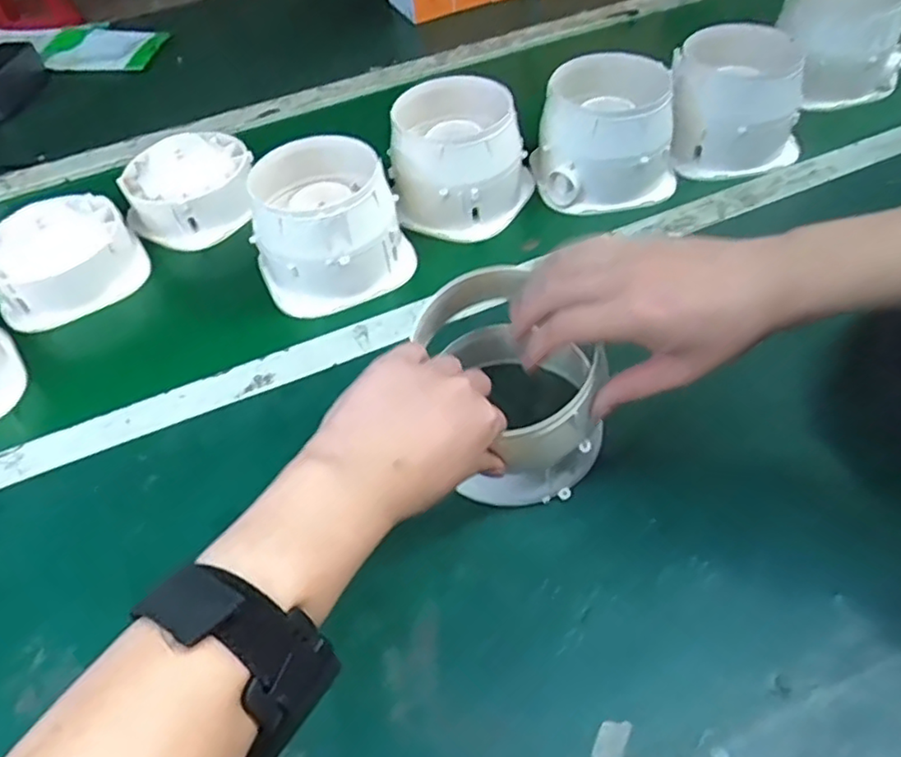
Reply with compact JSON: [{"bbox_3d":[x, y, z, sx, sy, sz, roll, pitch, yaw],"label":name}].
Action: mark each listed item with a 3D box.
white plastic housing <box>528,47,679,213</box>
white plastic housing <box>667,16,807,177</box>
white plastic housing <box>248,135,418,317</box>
[{"bbox_3d":[0.159,-0.245,0.658,0.136,0.115,0.122,7,50,13],"label":"white plastic housing"},{"bbox_3d":[0.299,-0.285,0.677,0.135,0.129,0.155,17,53,21],"label":"white plastic housing"},{"bbox_3d":[-0.110,-0.140,0.589,0.139,0.114,0.113,-16,52,-7],"label":"white plastic housing"}]

